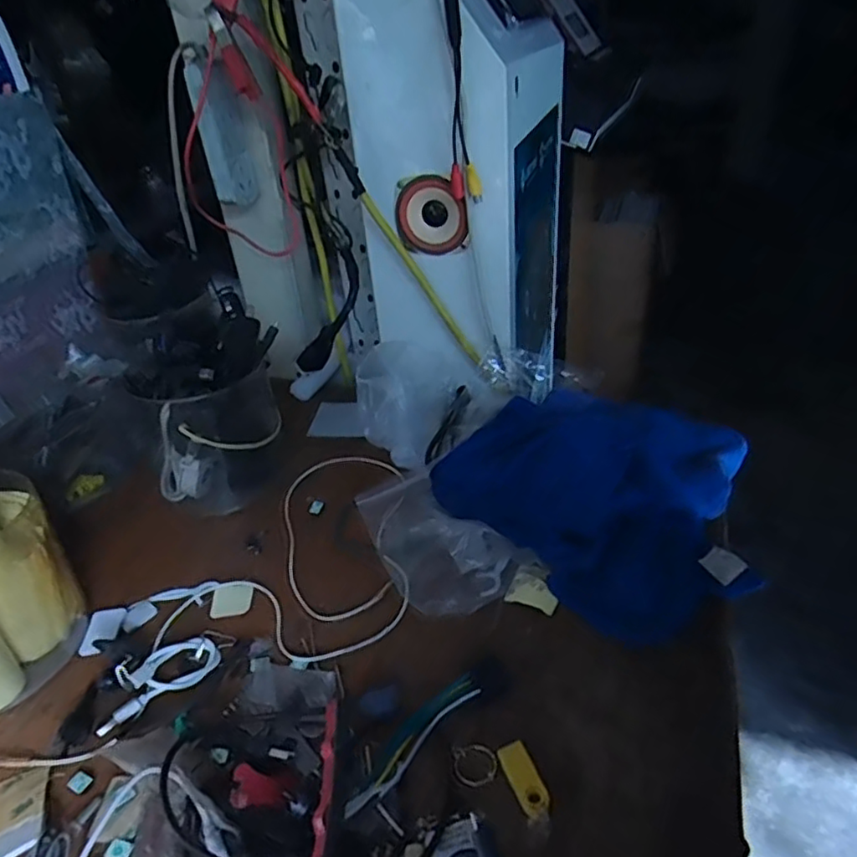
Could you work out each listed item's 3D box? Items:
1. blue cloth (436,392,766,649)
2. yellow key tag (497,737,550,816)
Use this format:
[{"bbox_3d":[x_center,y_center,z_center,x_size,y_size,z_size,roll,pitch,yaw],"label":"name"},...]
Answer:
[{"bbox_3d":[0.153,0.040,0.523,0.233,0.052,0.243,-30,40,-33],"label":"blue cloth"},{"bbox_3d":[0.055,0.198,0.353,0.017,0.005,0.040,-15,34,-15],"label":"yellow key tag"}]

